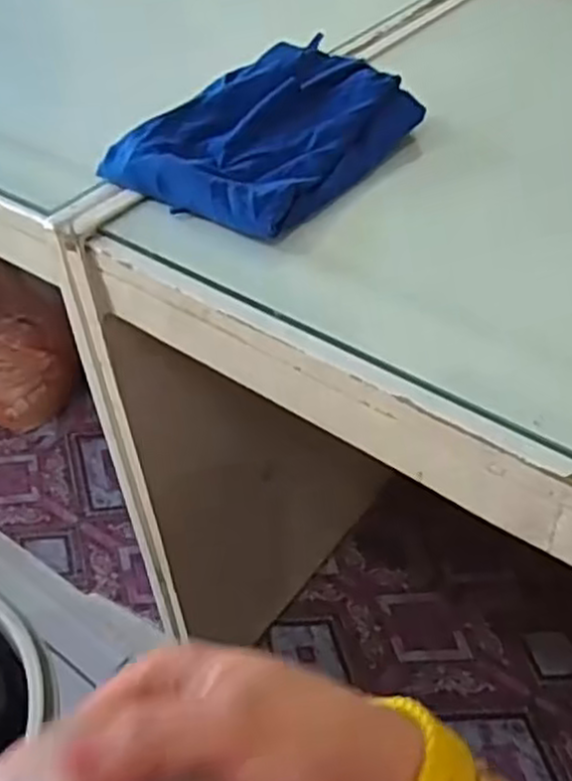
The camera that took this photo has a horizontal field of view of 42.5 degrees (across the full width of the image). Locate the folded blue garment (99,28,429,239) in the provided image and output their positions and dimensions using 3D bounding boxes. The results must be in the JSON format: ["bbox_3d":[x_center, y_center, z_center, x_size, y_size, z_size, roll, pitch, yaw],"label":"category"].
[{"bbox_3d":[-0.011,-0.188,0.525,0.148,0.036,0.198,30,53,27],"label":"folded blue garment"}]

